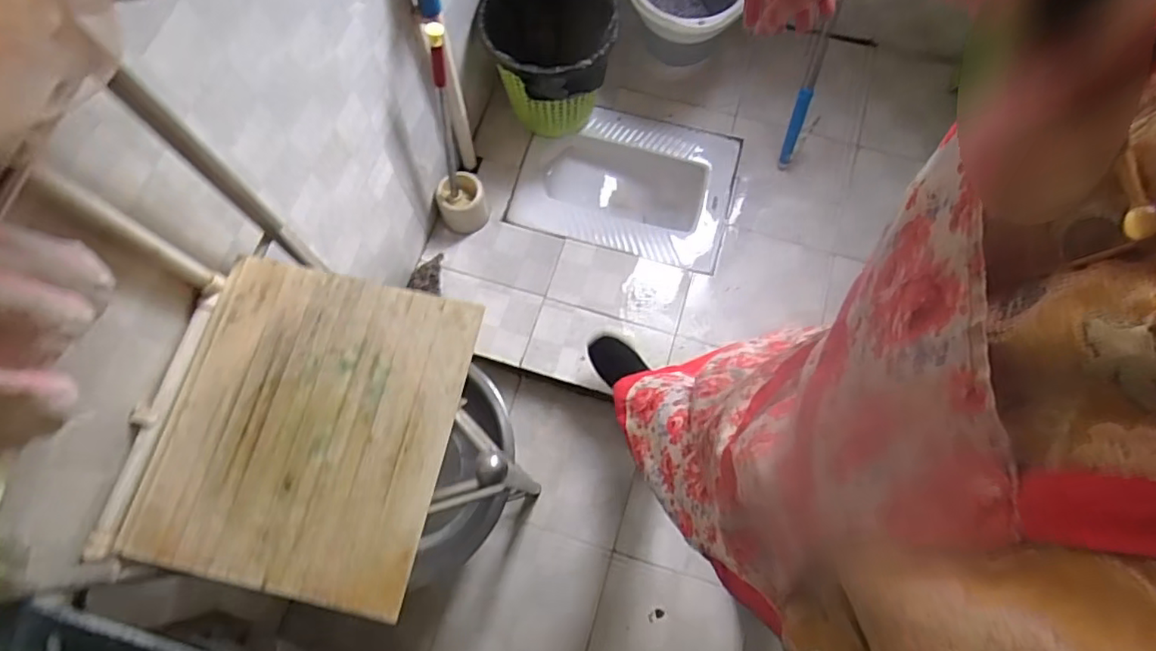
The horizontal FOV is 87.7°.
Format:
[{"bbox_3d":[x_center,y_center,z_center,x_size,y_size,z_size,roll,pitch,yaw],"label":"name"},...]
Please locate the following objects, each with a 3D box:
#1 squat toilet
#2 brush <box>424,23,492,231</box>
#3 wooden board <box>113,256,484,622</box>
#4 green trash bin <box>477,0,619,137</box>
[{"bbox_3d":[0.123,-0.356,1.553,0.509,0.132,0.383,14,72,3],"label":"squat toilet"},{"bbox_3d":[-0.266,-0.358,1.226,0.118,0.509,0.116,-33,76,-11],"label":"brush"},{"bbox_3d":[-0.300,0.105,0.675,0.306,0.023,0.345,12,72,3],"label":"wooden board"},{"bbox_3d":[-0.072,-0.611,1.424,0.300,0.330,0.287,8,72,1],"label":"green trash bin"}]

